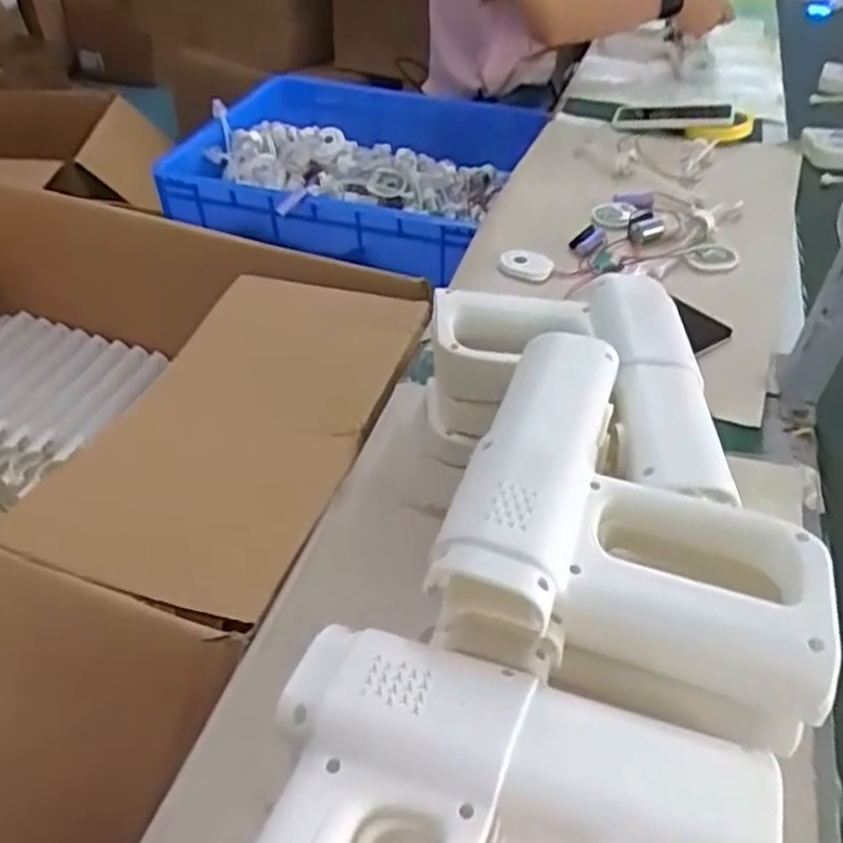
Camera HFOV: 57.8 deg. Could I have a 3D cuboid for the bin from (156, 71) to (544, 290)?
[{"bbox_3d":[-0.113,-0.428,1.213,0.504,0.116,0.445,15,43,14],"label":"bin"}]

